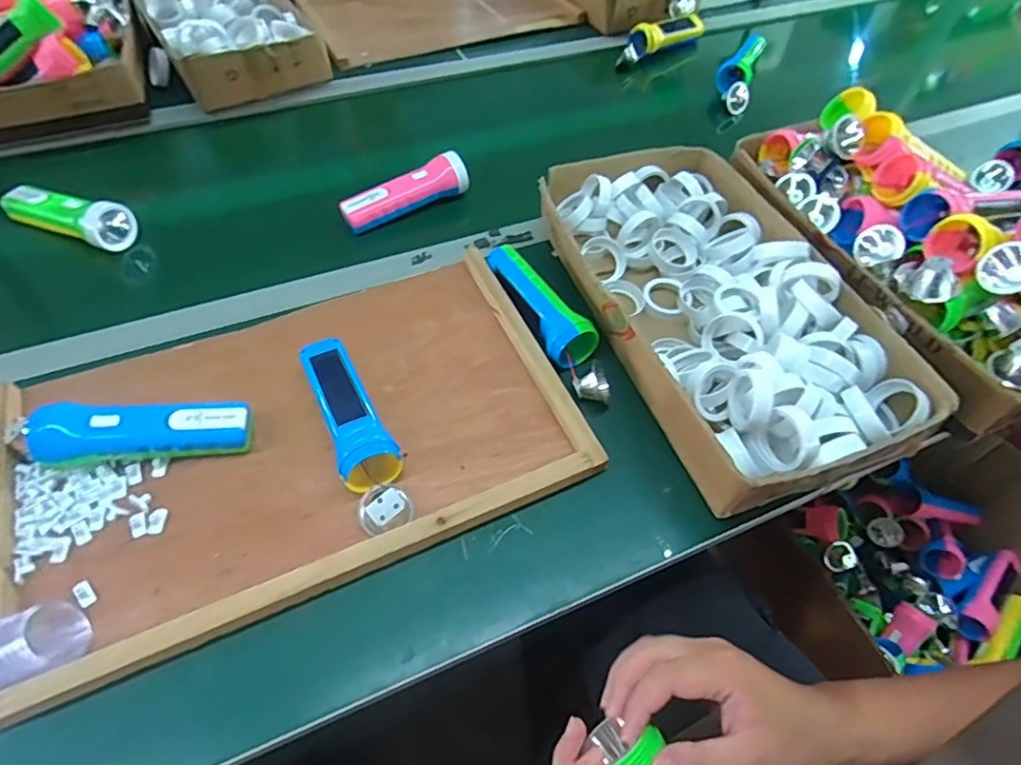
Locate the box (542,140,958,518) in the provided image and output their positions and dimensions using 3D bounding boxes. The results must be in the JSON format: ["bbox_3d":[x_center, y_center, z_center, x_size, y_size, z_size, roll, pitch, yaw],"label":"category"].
[{"bbox_3d":[0.202,-0.096,0.591,0.241,0.081,0.435,-16,55,-14],"label":"box"}]

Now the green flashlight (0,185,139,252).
[{"bbox_3d":[-0.518,-0.198,0.665,0.160,0.047,0.045,17,54,10],"label":"green flashlight"}]

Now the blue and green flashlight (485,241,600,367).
[{"bbox_3d":[0.024,-0.078,0.595,0.042,0.050,0.157,-28,59,-22],"label":"blue and green flashlight"}]

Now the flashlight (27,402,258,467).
[{"bbox_3d":[-0.309,0.043,0.482,0.170,0.048,0.048,-6,53,-7],"label":"flashlight"}]

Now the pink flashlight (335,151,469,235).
[{"bbox_3d":[-0.130,-0.237,0.711,0.159,0.044,0.042,-27,58,-21],"label":"pink flashlight"}]

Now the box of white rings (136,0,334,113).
[{"bbox_3d":[-0.469,-0.600,0.936,0.216,0.079,0.408,-26,58,-20],"label":"box of white rings"}]

